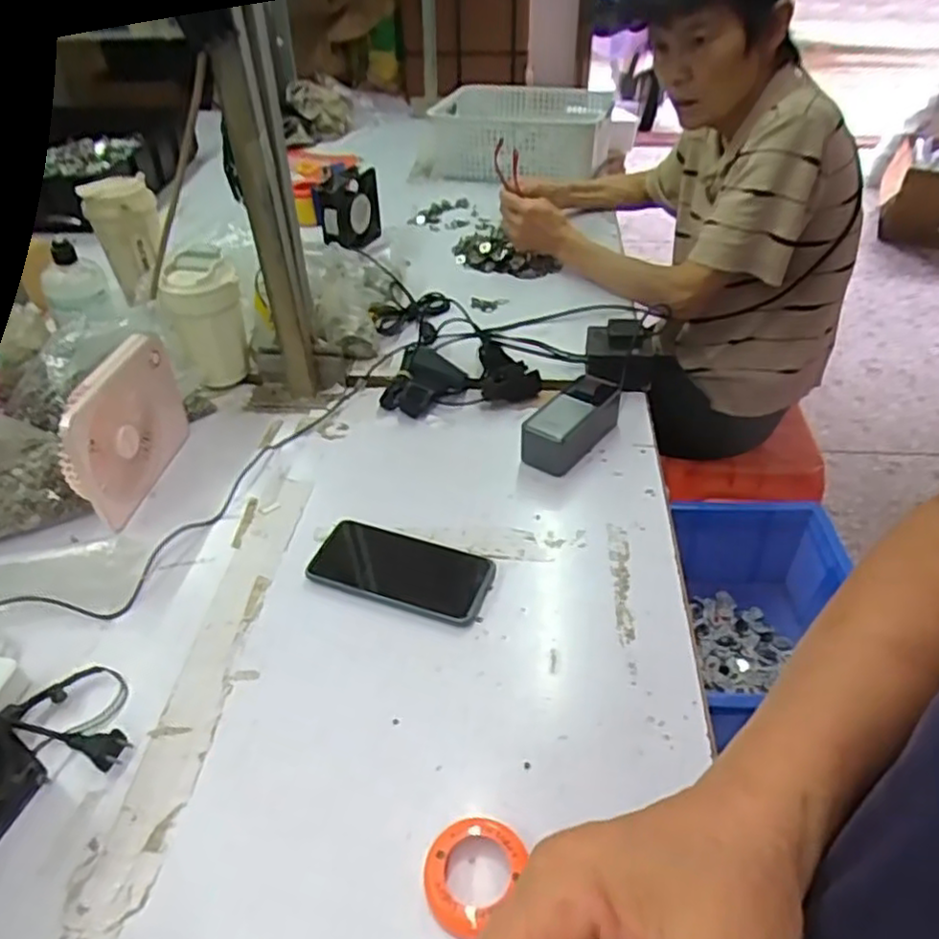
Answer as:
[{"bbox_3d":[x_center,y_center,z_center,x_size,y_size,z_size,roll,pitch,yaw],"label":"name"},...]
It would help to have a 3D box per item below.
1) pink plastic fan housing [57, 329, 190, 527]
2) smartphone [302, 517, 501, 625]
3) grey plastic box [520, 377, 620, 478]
[{"bbox_3d":[-0.346,-0.045,0.710,0.023,0.134,0.169,1,40,11],"label":"pink plastic fan housing"},{"bbox_3d":[-0.060,0.088,0.634,0.160,0.013,0.082,13,43,16],"label":"smartphone"},{"bbox_3d":[0.114,-0.053,0.761,0.059,0.054,0.141,26,48,28],"label":"grey plastic box"}]

